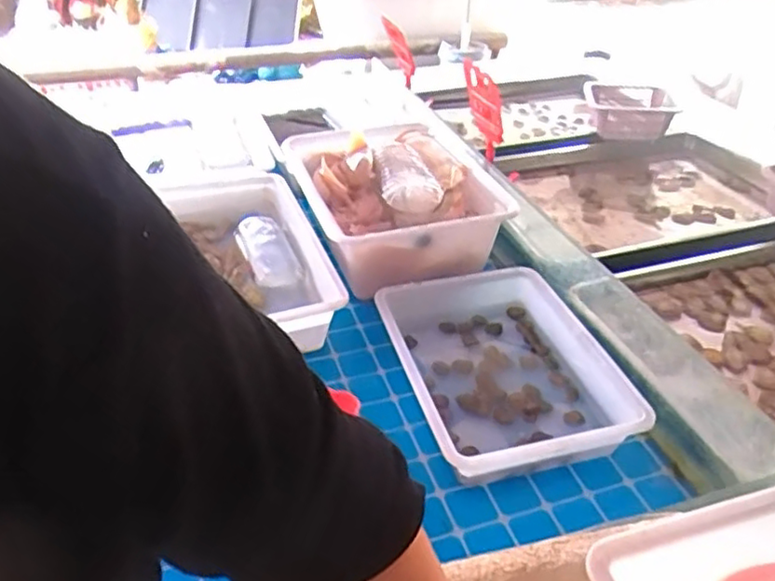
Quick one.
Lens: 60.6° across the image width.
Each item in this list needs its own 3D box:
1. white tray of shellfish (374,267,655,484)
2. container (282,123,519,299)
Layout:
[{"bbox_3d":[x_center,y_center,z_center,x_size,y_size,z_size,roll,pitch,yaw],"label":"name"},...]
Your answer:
[{"bbox_3d":[0.143,0.096,0.849,0.249,0.063,0.331,-8,36,-12],"label":"white tray of shellfish"},{"bbox_3d":[0.007,-0.144,1.119,0.297,0.139,0.416,-11,36,-16],"label":"container"}]

